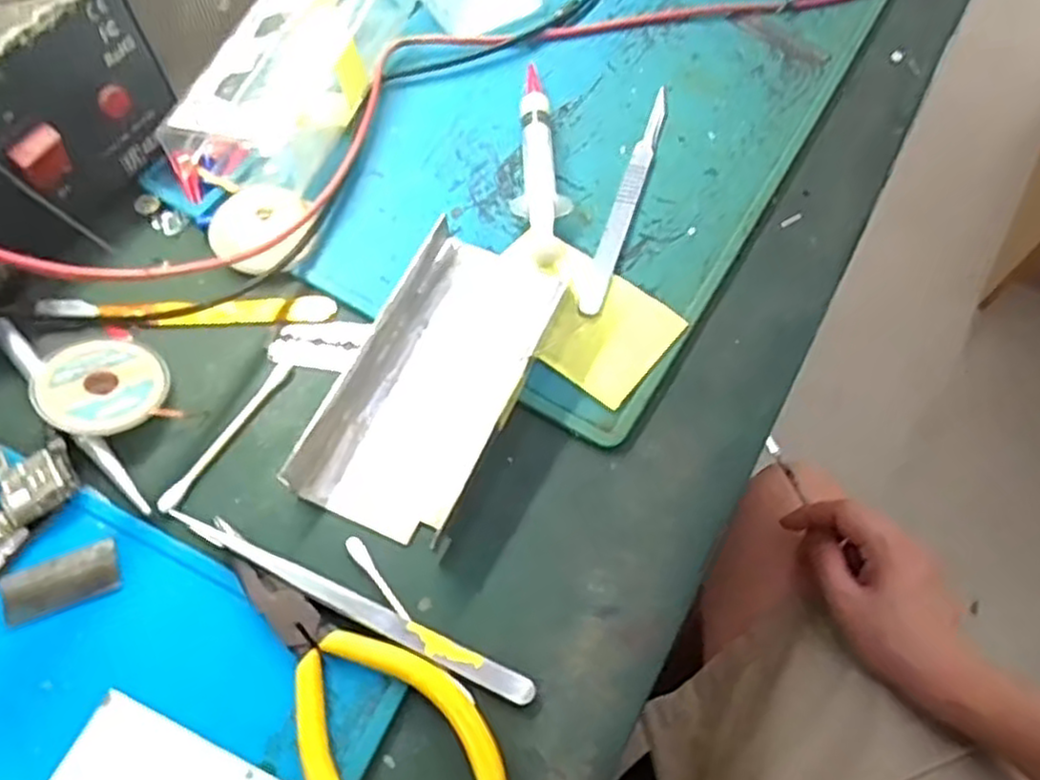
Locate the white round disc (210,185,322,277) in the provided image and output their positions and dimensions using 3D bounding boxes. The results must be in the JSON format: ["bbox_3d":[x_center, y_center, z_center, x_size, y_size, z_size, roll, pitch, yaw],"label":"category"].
[{"bbox_3d":[-0.109,-0.068,0.320,0.041,0.013,0.040,1,64,-1],"label":"white round disc"}]

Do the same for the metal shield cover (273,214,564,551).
[{"bbox_3d":[-0.033,-0.009,0.291,0.065,0.017,0.125,24,66,10],"label":"metal shield cover"}]

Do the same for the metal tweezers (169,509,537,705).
[{"bbox_3d":[-0.057,0.072,0.255,0.133,0.010,0.009,24,66,10],"label":"metal tweezers"}]

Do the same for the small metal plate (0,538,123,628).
[{"bbox_3d":[-0.158,0.066,0.259,0.038,0.004,0.019,-21,66,-11],"label":"small metal plate"}]

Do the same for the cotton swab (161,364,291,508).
[{"bbox_3d":[-0.112,0.016,0.289,0.007,0.004,0.071,28,67,11],"label":"cotton swab"}]

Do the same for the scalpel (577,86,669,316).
[{"bbox_3d":[0.049,-0.088,0.335,0.010,0.004,0.132,17,65,7],"label":"scalpel"}]

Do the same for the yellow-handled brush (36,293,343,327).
[{"bbox_3d":[-0.137,-0.033,0.312,0.118,0.004,0.013,-1,64,-2],"label":"yellow-handled brush"}]

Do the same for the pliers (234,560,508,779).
[{"bbox_3d":[-0.054,0.096,0.241,0.052,0.012,0.107,-39,71,-18],"label":"pliers"}]

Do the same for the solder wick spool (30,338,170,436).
[{"bbox_3d":[-0.159,-0.003,0.288,0.044,0.004,0.043,8,53,-11],"label":"solder wick spool"}]

